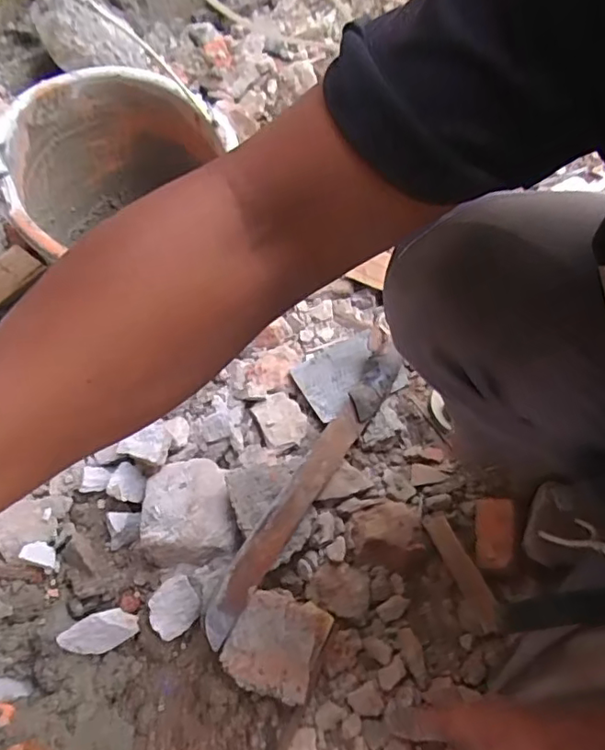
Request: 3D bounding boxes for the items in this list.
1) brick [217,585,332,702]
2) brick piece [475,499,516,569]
[{"bbox_3d":[-0.024,0.267,0.570,0.088,0.052,0.090,20,69,11],"label":"brick"},{"bbox_3d":[0.208,0.173,0.621,0.038,0.031,0.073,6,67,5],"label":"brick piece"}]

